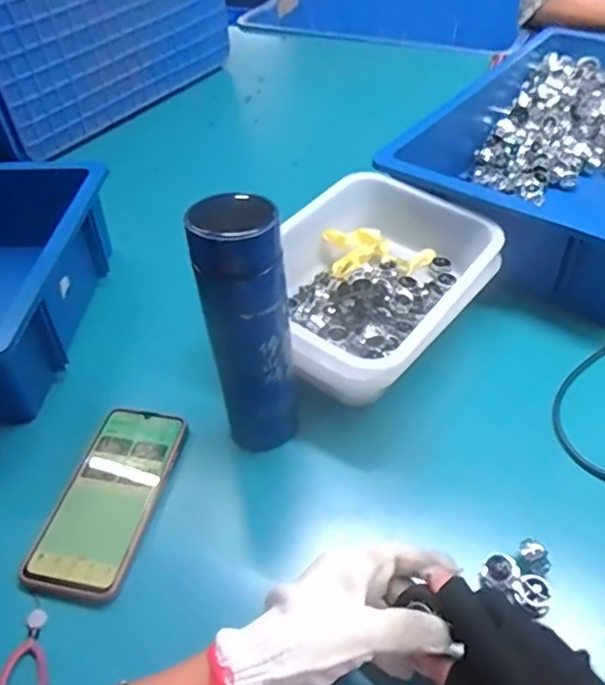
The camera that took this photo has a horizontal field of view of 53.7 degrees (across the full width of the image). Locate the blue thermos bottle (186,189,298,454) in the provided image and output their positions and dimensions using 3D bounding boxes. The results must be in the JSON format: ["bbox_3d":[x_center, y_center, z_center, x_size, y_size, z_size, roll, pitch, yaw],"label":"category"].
[{"bbox_3d":[-0.041,-0.007,0.470,0.063,0.219,0.069,-4,46,0],"label":"blue thermos bottle"}]

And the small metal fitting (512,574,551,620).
[{"bbox_3d":[0.161,0.176,0.418,0.024,0.012,0.026,-2,46,2],"label":"small metal fitting"}]

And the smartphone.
[{"bbox_3d":[-0.160,0.127,0.501,0.083,0.018,0.168,7,47,11],"label":"smartphone"}]

